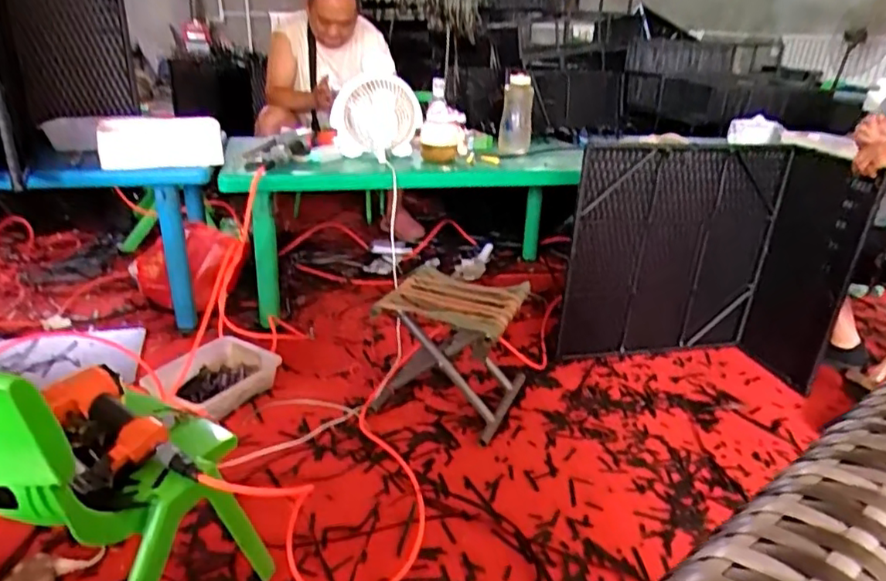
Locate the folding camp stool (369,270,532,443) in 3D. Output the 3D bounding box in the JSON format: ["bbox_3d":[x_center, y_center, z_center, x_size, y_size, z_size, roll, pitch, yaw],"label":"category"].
[{"bbox_3d":[0.023,0.133,1.445,0.300,0.298,0.284,10,24,16],"label":"folding camp stool"}]

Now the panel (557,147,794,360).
[{"bbox_3d":[0.627,-0.079,1.645,0.602,0.589,0.055,-2,24,-12],"label":"panel"}]

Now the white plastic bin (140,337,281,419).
[{"bbox_3d":[-0.547,0.217,1.463,0.213,0.082,0.276,16,26,28],"label":"white plastic bin"}]

